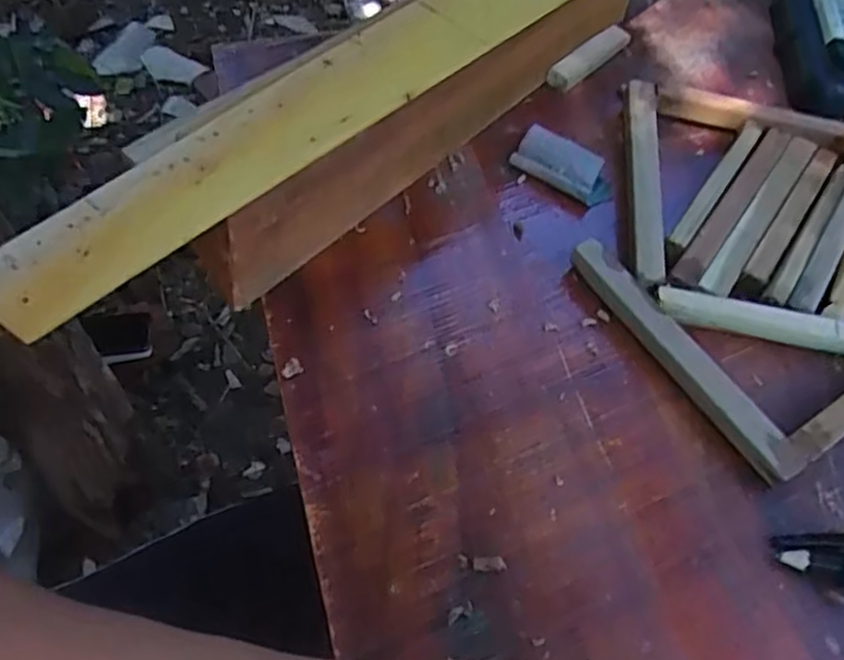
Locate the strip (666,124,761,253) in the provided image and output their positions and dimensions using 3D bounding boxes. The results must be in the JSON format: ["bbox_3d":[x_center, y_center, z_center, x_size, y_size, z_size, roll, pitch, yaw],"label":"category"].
[{"bbox_3d":[0.140,-0.068,0.346,0.009,0.011,0.106,32,58,16],"label":"strip"}]

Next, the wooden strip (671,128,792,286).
[{"bbox_3d":[0.147,-0.061,0.337,0.012,0.004,0.127,33,59,16],"label":"wooden strip"}]

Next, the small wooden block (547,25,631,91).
[{"bbox_3d":[0.092,-0.149,0.394,0.012,0.011,0.065,38,60,19],"label":"small wooden block"}]

